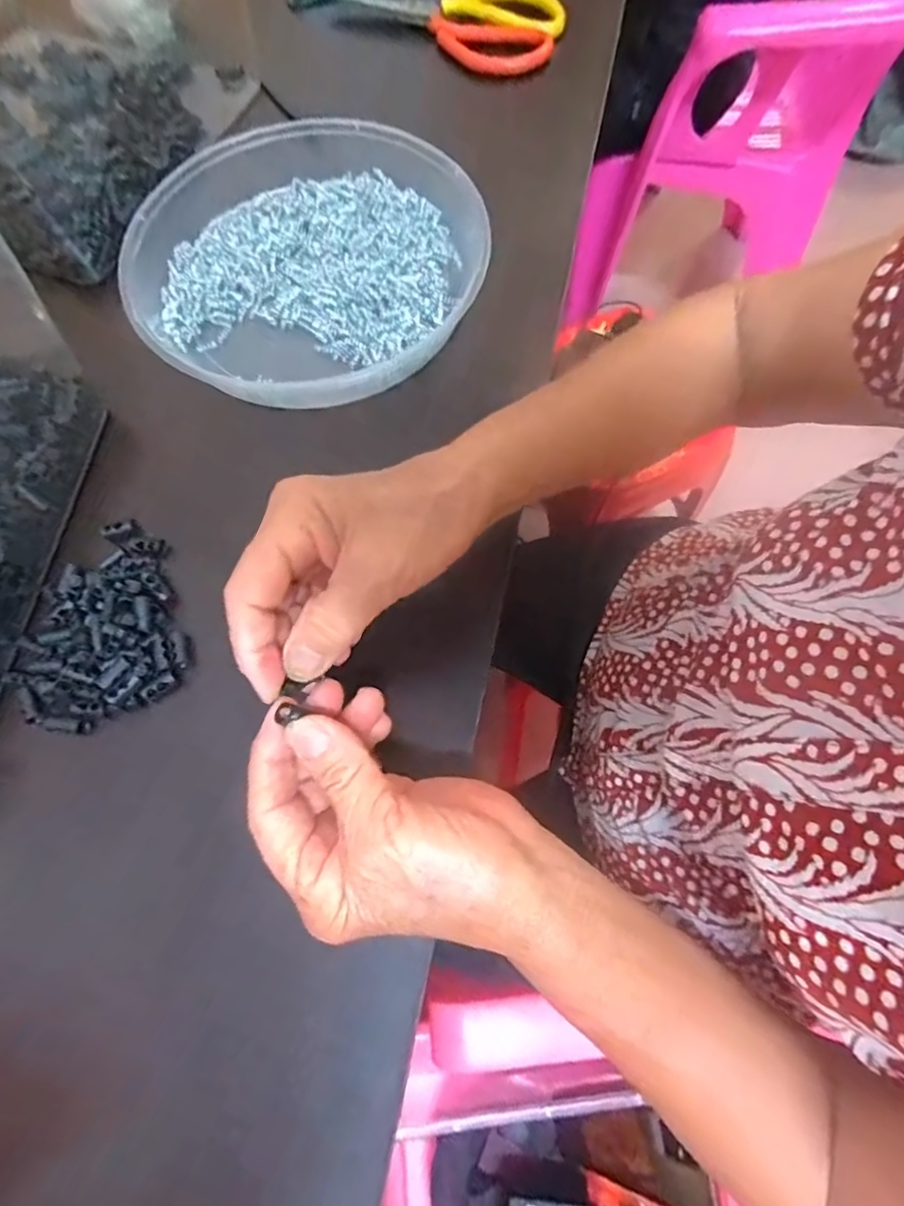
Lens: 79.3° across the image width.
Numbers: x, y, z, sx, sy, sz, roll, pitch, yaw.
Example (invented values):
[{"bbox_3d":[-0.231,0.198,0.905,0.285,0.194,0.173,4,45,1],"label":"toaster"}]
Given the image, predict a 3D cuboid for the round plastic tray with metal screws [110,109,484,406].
[{"bbox_3d":[-0.101,-0.236,0.369,0.229,0.028,0.216,-1,71,2],"label":"round plastic tray with metal screws"}]

